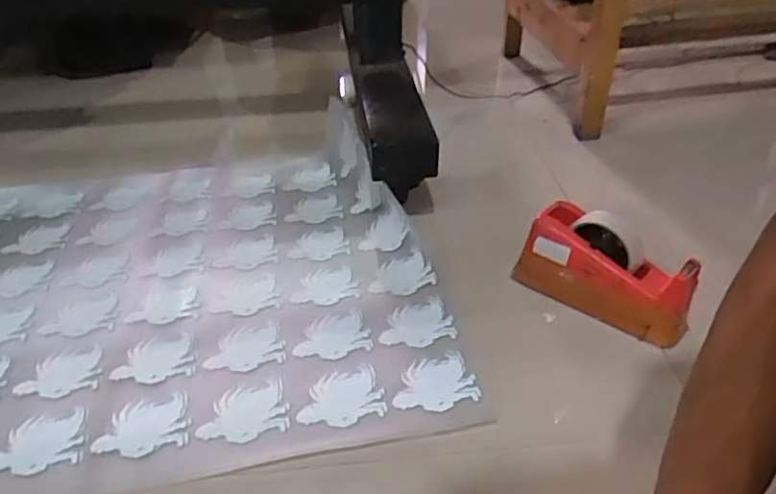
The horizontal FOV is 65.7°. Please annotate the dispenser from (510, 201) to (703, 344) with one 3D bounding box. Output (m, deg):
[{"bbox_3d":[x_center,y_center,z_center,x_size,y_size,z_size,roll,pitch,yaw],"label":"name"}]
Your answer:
[{"bbox_3d":[0.253,0.028,0.706,0.195,0.109,0.069,22,43,30],"label":"dispenser"}]

